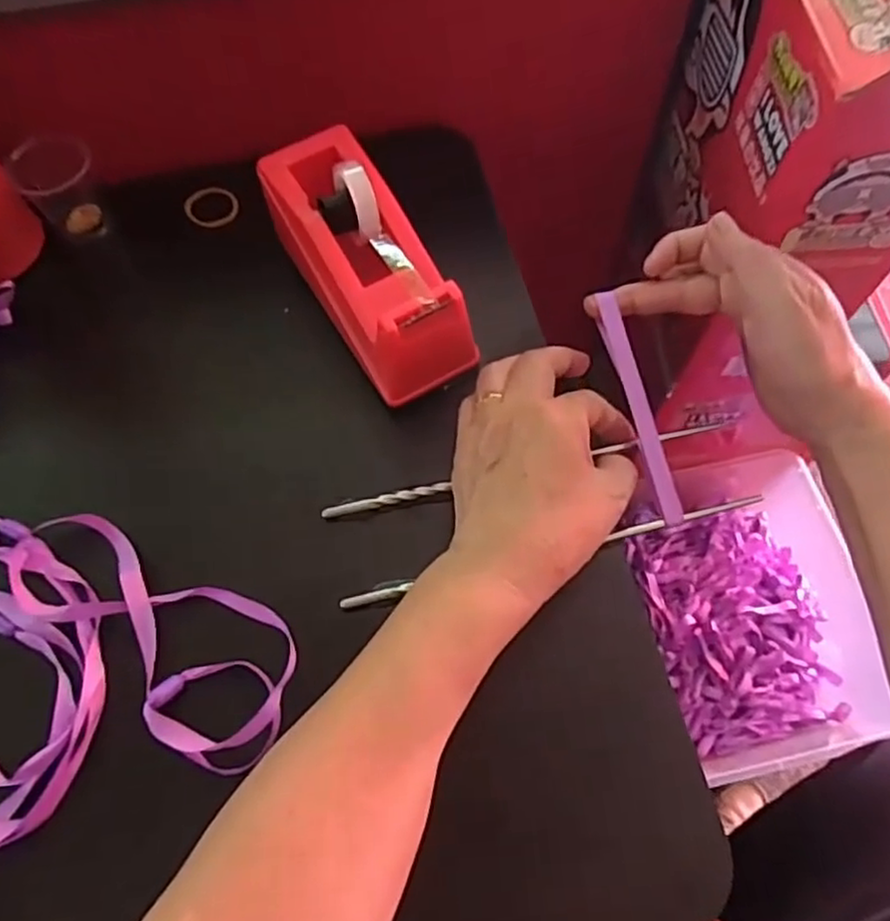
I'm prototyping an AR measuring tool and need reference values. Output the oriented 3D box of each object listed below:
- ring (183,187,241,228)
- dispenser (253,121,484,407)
[{"bbox_3d":[-0.158,-0.170,0.461,0.035,0.005,0.030,24,78,1],"label":"ring"},{"bbox_3d":[-0.045,-0.111,0.380,0.064,0.058,0.156,-30,68,-12],"label":"dispenser"}]

